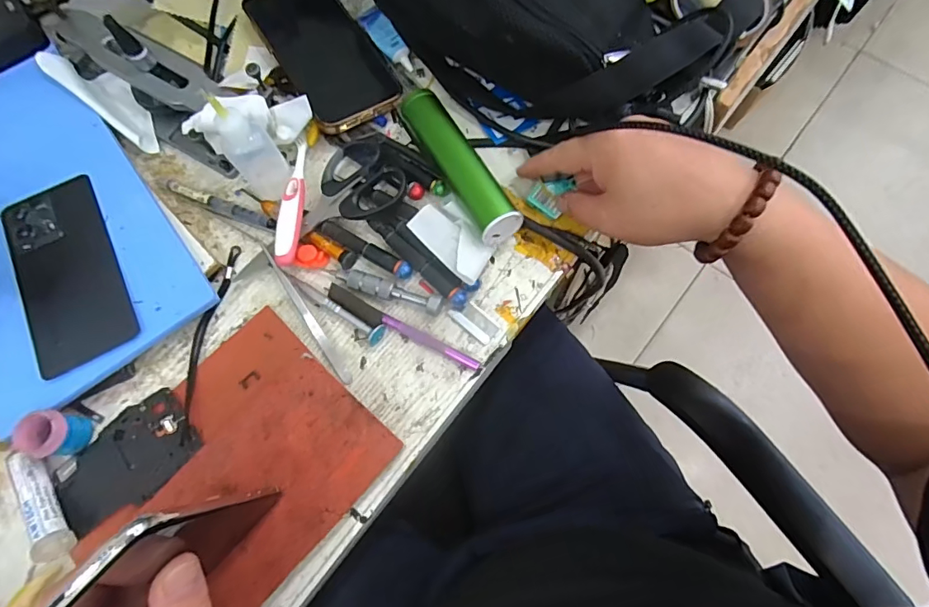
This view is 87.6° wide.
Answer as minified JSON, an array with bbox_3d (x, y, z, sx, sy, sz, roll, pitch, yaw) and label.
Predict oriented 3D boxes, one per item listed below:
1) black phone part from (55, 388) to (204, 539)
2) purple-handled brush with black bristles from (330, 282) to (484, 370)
[{"bbox_3d":[-0.238,0.111,0.340,0.096,0.007,0.060,-39,75,-9],"label":"black phone part"},{"bbox_3d":[-0.049,0.020,0.367,0.128,0.009,0.016,26,75,10],"label":"purple-handled brush with black bristles"}]

